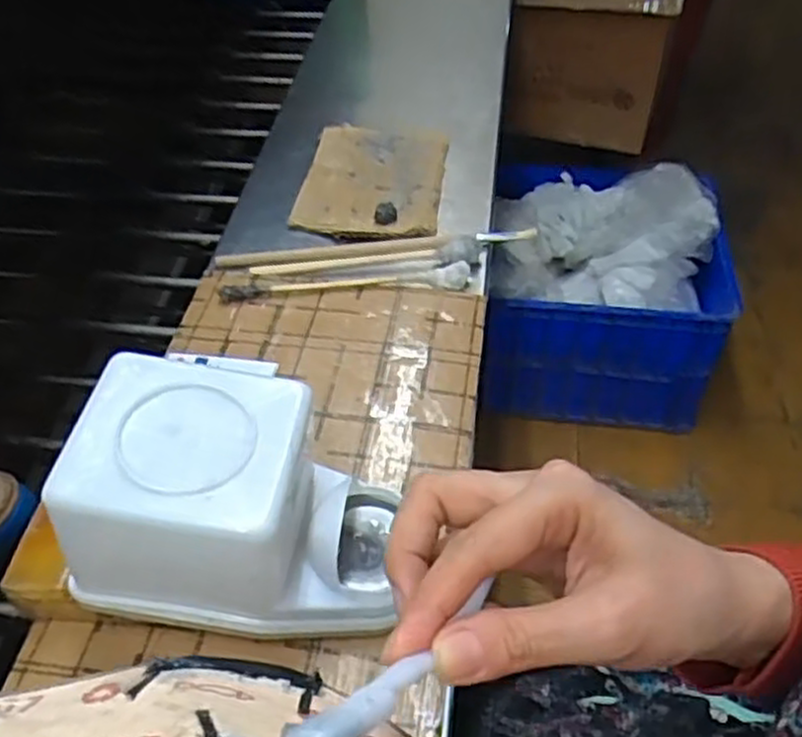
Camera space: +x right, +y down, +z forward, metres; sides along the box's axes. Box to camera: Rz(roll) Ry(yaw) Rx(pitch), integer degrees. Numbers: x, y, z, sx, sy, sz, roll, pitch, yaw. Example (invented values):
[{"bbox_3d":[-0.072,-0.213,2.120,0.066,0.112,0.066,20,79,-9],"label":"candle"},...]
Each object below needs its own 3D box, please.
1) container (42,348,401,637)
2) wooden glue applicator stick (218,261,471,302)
[{"bbox_3d":[-0.082,0.073,0.411,0.161,0.130,0.100,2,48,6],"label":"container"},{"bbox_3d":[-0.044,-0.069,0.620,0.199,0.010,0.022,-5,48,-1],"label":"wooden glue applicator stick"}]

